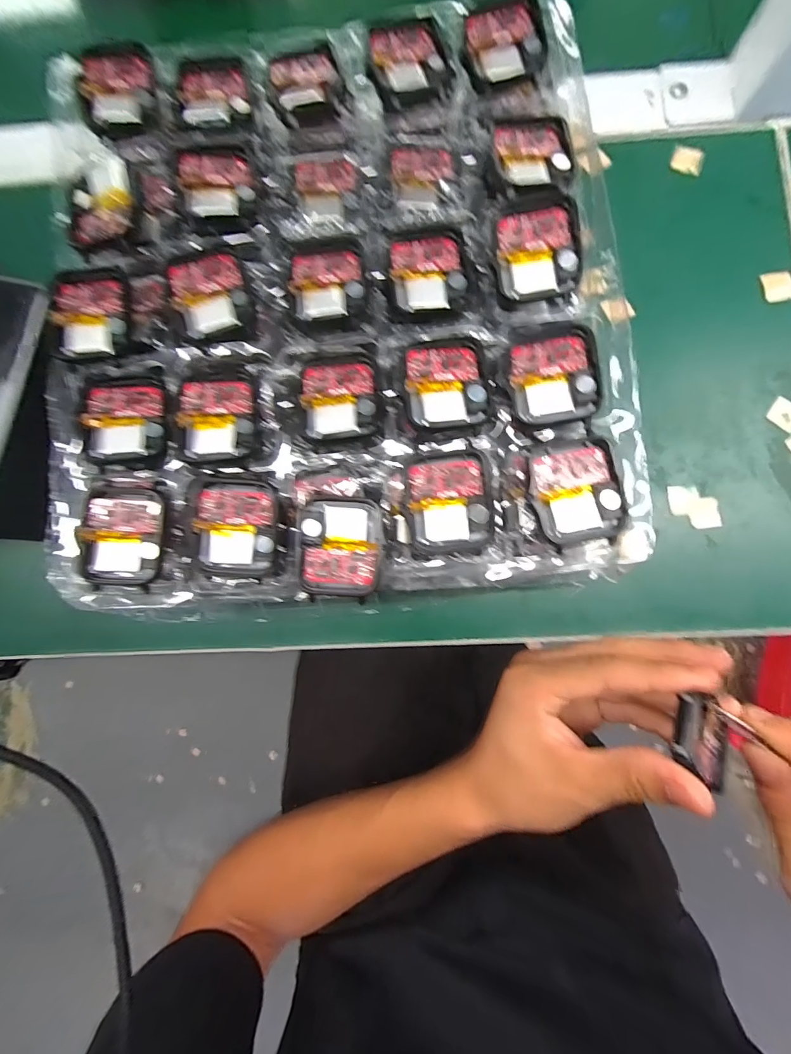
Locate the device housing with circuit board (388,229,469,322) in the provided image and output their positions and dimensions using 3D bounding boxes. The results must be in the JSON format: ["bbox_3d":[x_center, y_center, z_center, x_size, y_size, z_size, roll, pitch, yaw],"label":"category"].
[{"bbox_3d":[0.015,-0.118,0.191,0.035,0.004,0.043,-5,83,3],"label":"device housing with circuit board"}]

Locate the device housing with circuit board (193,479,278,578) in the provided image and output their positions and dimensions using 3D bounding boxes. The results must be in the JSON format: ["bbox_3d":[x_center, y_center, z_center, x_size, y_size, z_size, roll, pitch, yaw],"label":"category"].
[{"bbox_3d":[-0.071,0.000,0.183,0.035,0.006,0.043,2,84,3],"label":"device housing with circuit board"}]

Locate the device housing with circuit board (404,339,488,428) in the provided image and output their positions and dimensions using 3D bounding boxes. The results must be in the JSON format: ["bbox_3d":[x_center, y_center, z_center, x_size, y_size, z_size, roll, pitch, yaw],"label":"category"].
[{"bbox_3d":[0.022,-0.064,0.182,0.034,0.009,0.040,-5,83,2],"label":"device housing with circuit board"}]

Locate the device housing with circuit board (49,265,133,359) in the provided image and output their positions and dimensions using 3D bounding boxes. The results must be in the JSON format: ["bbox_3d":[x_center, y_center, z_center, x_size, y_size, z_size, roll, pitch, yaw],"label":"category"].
[{"bbox_3d":[-0.142,-0.098,0.190,0.038,0.008,0.038,-4,83,3],"label":"device housing with circuit board"}]

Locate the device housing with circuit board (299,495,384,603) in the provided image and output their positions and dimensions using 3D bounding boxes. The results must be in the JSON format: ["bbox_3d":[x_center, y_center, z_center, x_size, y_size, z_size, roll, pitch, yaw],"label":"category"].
[{"bbox_3d":[-0.024,0.009,0.182,0.035,0.010,0.043,4,84,1],"label":"device housing with circuit board"}]

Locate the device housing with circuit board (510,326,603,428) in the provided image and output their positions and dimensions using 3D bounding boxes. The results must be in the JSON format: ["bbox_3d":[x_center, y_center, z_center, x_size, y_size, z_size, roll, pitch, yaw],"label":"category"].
[{"bbox_3d":[0.068,-0.066,0.177,0.035,0.009,0.041,-1,83,3],"label":"device housing with circuit board"}]

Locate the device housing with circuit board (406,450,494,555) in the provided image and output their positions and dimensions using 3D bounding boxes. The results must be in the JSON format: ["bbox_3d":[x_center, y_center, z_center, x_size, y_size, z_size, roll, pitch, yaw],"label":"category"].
[{"bbox_3d":[0.023,-0.011,0.179,0.035,0.009,0.042,-5,84,0],"label":"device housing with circuit board"}]

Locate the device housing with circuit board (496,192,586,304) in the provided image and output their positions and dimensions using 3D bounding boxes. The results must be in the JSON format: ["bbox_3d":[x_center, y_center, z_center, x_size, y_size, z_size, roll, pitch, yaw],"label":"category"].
[{"bbox_3d":[0.063,-0.125,0.184,0.036,0.011,0.043,-5,83,3],"label":"device housing with circuit board"}]

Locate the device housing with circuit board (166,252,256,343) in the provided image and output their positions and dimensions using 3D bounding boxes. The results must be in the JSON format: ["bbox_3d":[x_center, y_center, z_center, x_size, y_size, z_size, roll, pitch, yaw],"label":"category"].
[{"bbox_3d":[-0.084,-0.107,0.190,0.034,0.006,0.043,-14,83,1],"label":"device housing with circuit board"}]

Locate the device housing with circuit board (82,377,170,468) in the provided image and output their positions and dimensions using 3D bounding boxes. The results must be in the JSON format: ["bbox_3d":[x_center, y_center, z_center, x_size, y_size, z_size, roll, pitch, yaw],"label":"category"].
[{"bbox_3d":[-0.123,-0.049,0.191,0.035,0.008,0.043,-4,83,3],"label":"device housing with circuit board"}]

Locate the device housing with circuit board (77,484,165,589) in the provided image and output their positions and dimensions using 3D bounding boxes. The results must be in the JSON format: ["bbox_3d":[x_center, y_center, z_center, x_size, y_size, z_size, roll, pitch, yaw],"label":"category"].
[{"bbox_3d":[-0.121,0.004,0.184,0.035,0.006,0.044,1,84,3],"label":"device housing with circuit board"}]

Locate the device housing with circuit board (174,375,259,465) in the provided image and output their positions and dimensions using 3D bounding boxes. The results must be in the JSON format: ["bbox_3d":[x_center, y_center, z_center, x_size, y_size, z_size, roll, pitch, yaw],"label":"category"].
[{"bbox_3d":[-0.081,-0.049,0.187,0.037,0.006,0.039,-2,83,3],"label":"device housing with circuit board"}]

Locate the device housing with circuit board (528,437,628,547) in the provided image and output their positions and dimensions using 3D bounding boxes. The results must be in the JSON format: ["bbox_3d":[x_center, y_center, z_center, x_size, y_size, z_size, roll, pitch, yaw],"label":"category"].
[{"bbox_3d":[0.076,-0.014,0.173,0.036,0.006,0.041,-15,84,-1],"label":"device housing with circuit board"}]

